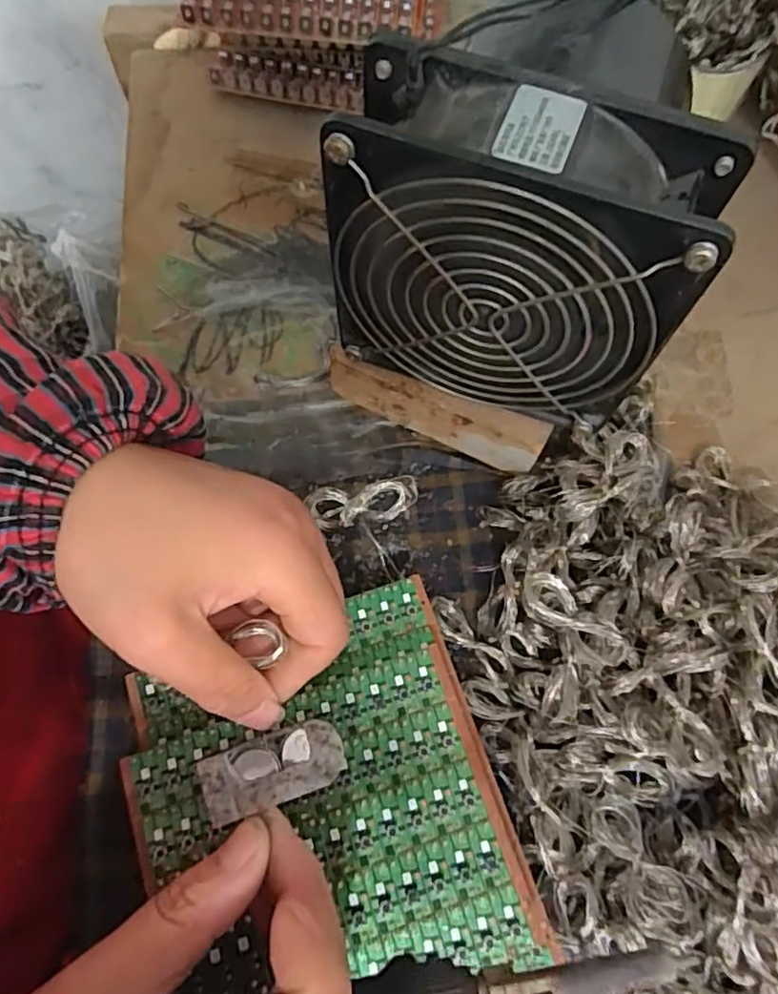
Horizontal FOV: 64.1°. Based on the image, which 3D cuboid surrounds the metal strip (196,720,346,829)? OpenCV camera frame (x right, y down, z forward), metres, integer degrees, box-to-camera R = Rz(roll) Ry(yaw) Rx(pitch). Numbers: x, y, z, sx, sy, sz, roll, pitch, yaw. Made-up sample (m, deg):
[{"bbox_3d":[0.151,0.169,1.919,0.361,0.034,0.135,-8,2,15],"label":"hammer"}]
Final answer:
[{"bbox_3d":[-0.042,0.099,0.224,0.050,0.004,0.023,-17,72,-9],"label":"metal strip"}]

